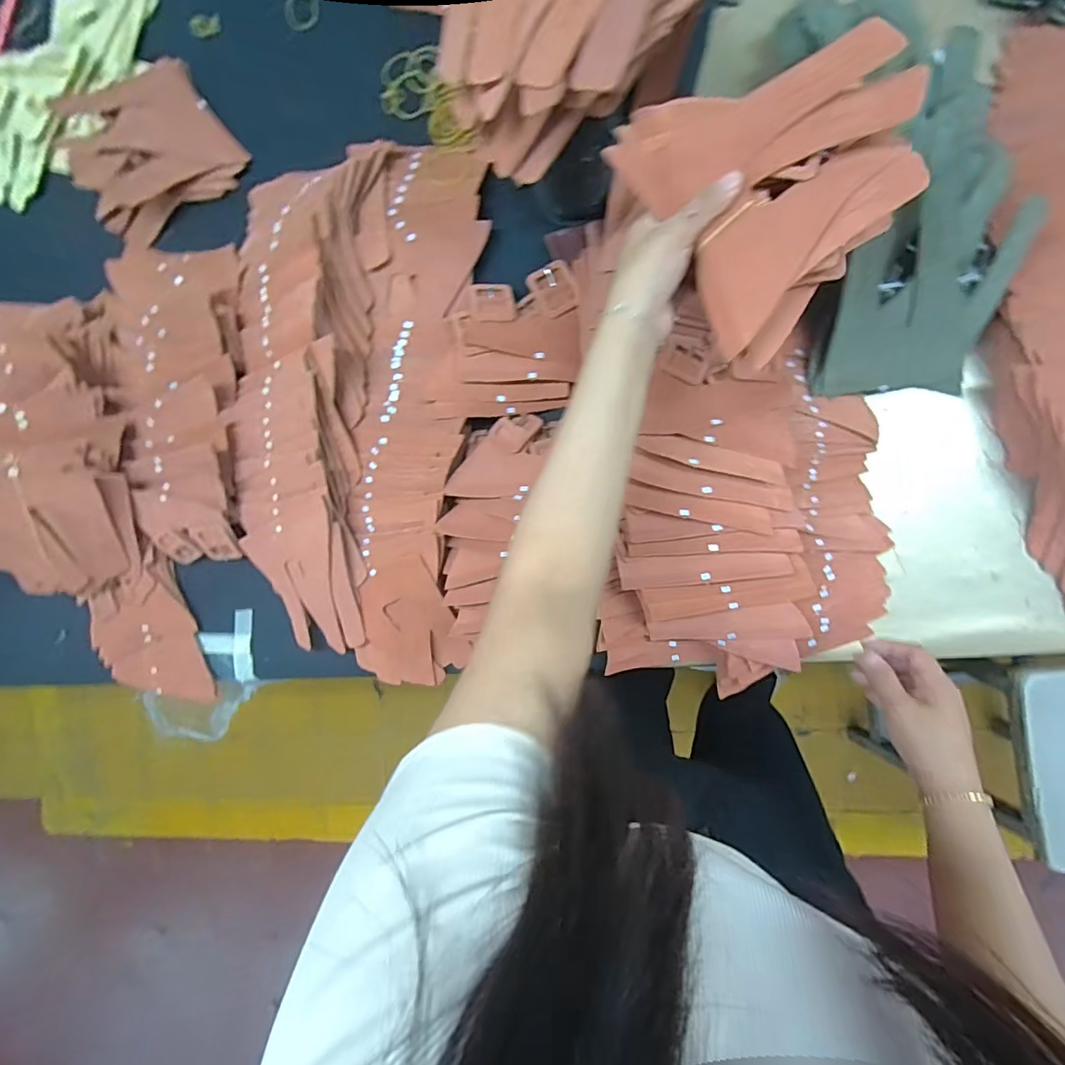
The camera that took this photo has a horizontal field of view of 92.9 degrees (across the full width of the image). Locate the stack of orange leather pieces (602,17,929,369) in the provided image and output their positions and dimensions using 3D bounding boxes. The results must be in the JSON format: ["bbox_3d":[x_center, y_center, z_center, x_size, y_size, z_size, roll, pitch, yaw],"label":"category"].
[{"bbox_3d":[0.176,-0.246,0.353,0.176,0.052,0.188,-30,89,9],"label":"stack of orange leather pieces"}]

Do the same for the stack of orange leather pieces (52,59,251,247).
[{"bbox_3d":[-0.481,-0.479,0.613,0.195,0.066,0.194,-30,89,9],"label":"stack of orange leather pieces"}]

